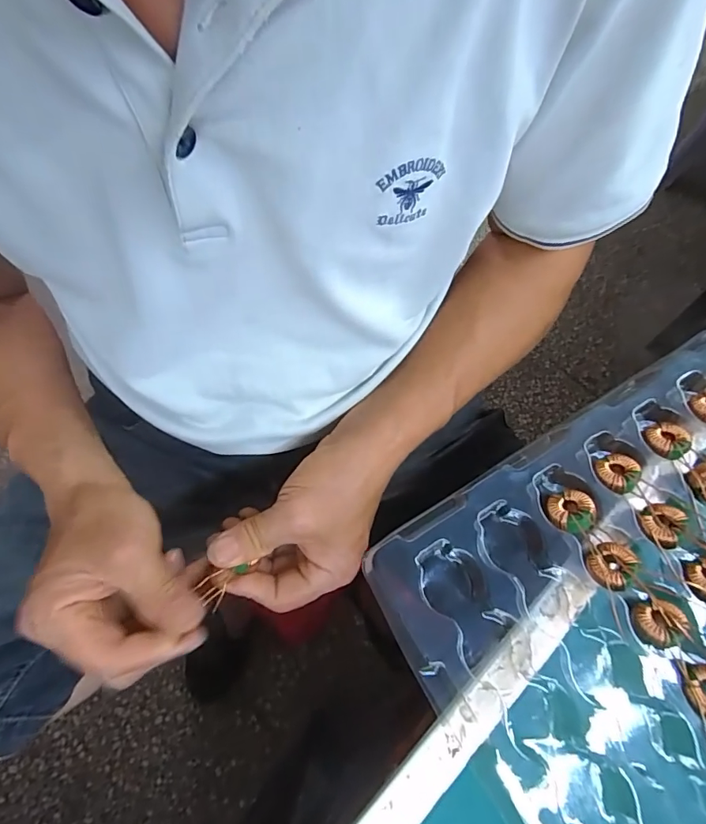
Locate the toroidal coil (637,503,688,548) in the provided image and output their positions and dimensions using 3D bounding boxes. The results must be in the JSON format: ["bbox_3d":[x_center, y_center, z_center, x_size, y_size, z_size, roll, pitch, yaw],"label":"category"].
[{"bbox_3d":[0.158,0.057,0.233,0.018,0.007,0.022,34,69,15],"label":"toroidal coil"}]

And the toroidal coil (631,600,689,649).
[{"bbox_3d":[0.143,0.099,0.214,0.018,0.009,0.021,36,70,15],"label":"toroidal coil"}]

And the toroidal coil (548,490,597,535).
[{"bbox_3d":[0.113,0.052,0.233,0.023,0.011,0.023,-13,41,12],"label":"toroidal coil"}]

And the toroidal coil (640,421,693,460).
[{"bbox_3d":[0.173,0.016,0.251,0.023,0.006,0.021,0,65,0],"label":"toroidal coil"}]

